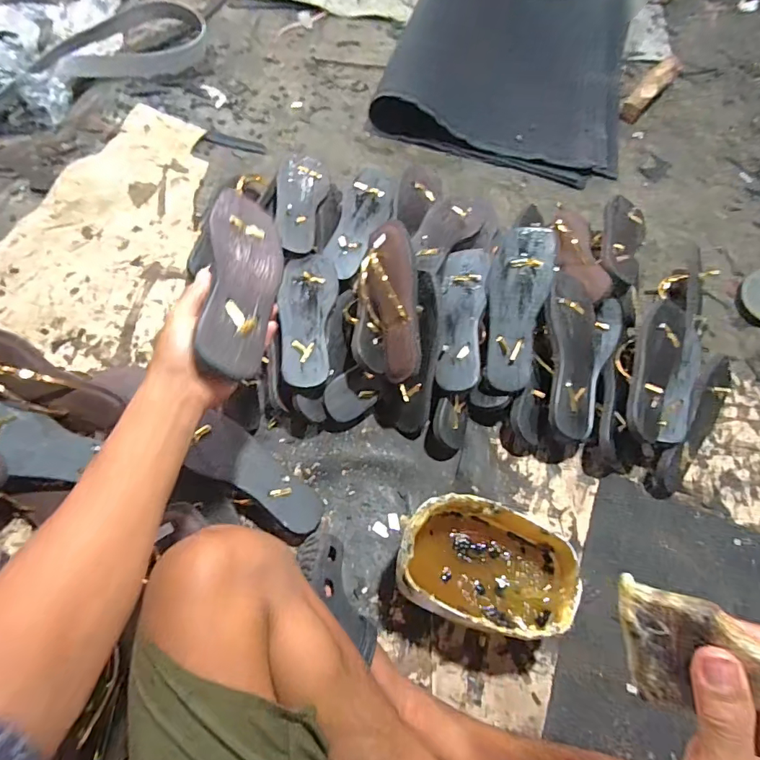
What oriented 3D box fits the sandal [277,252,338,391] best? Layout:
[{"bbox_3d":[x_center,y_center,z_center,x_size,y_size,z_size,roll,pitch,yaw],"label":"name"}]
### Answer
[{"bbox_3d":[-0.111,-0.099,0.688,0.082,0.023,0.243,3,64,-2],"label":"sandal"}]

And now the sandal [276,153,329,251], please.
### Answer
[{"bbox_3d":[-0.133,-0.313,0.783,0.084,0.039,0.222,1,64,-3],"label":"sandal"}]

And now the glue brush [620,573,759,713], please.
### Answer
[{"bbox_3d":[0.208,0.154,0.222,0.012,0.161,0.069,-24,108,-48],"label":"glue brush"}]

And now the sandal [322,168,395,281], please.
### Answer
[{"bbox_3d":[-0.029,-0.280,0.789,0.085,0.027,0.244,14,64,4],"label":"sandal"}]

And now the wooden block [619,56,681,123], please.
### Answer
[{"bbox_3d":[0.659,-0.711,1.097,0.055,0.044,0.268,38,69,14],"label":"wooden block"}]

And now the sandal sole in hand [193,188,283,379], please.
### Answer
[{"bbox_3d":[-0.134,-0.103,0.459,0.083,0.012,0.227,22,50,-43],"label":"sandal sole in hand"}]

